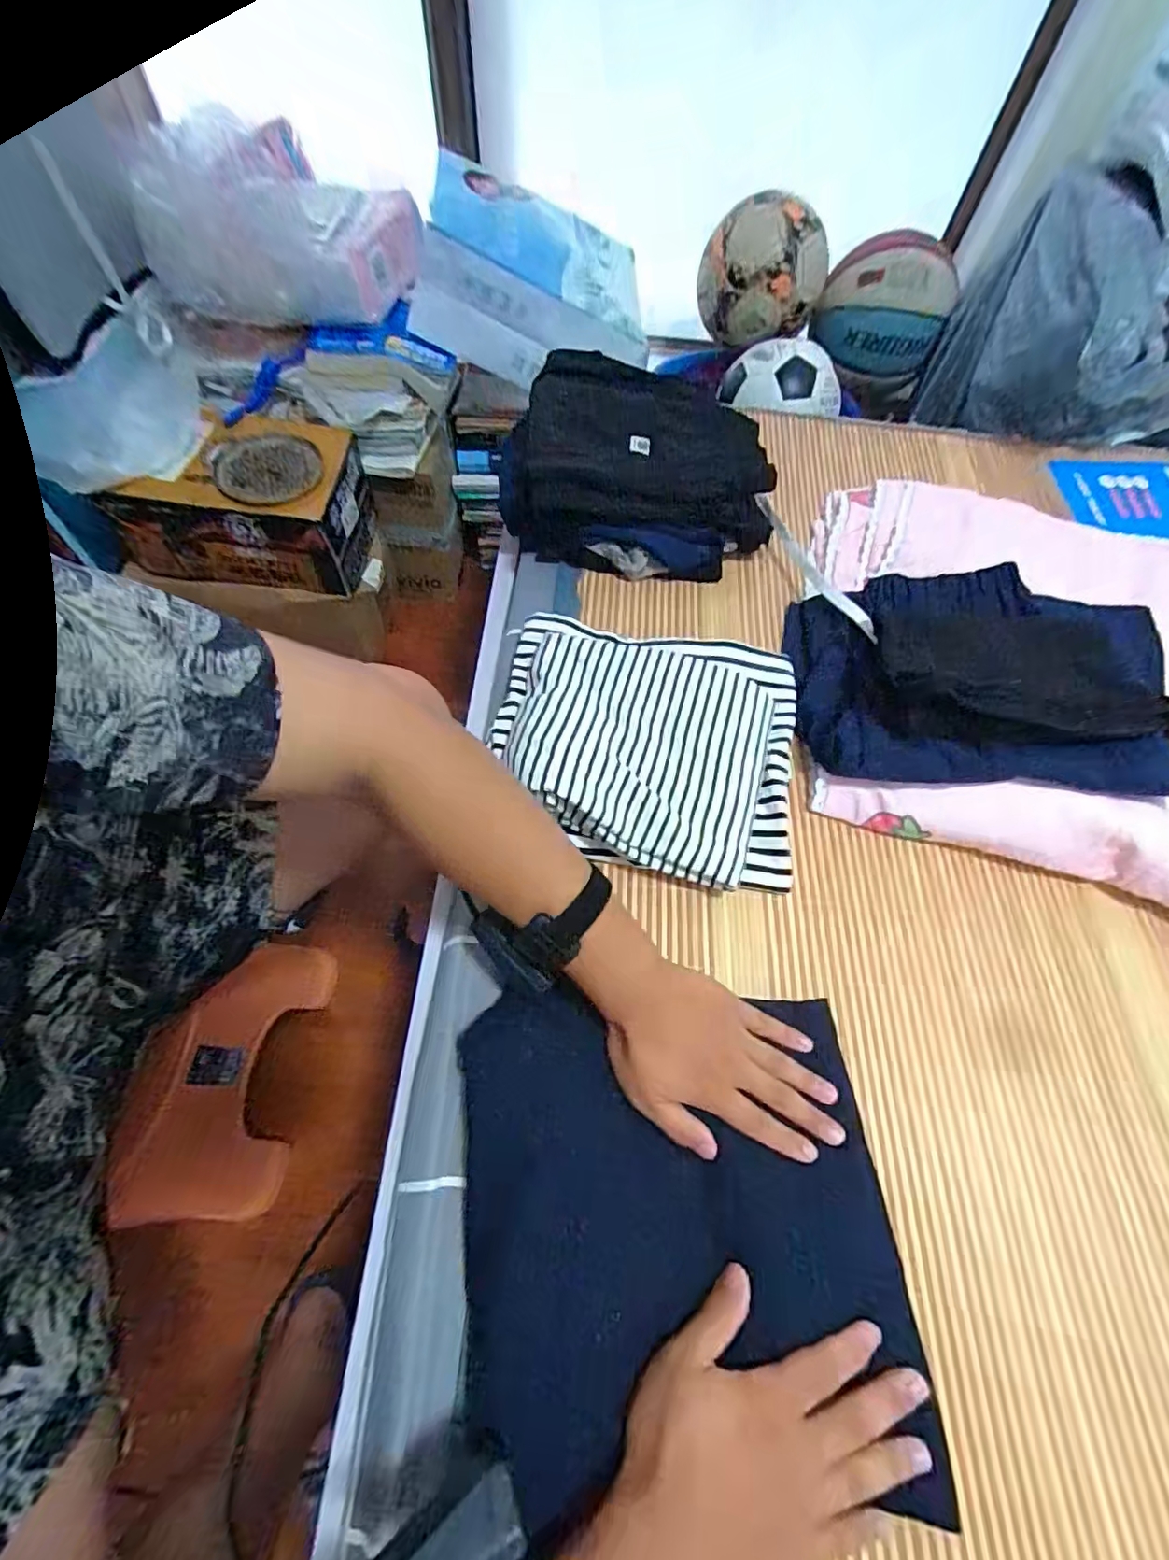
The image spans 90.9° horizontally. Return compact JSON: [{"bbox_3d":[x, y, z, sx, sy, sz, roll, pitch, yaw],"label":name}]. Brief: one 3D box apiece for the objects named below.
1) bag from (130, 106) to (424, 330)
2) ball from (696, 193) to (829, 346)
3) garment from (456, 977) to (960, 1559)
[{"bbox_3d":[-0.394,-0.737,0.760,0.329,0.161,0.171,-3,62,-5],"label":"bag"},{"bbox_3d":[0.271,-0.776,0.883,0.190,0.170,0.168,14,62,4],"label":"ball"},{"bbox_3d":[0.053,0.270,0.363,0.274,0.032,0.248,-2,58,3],"label":"garment"}]

